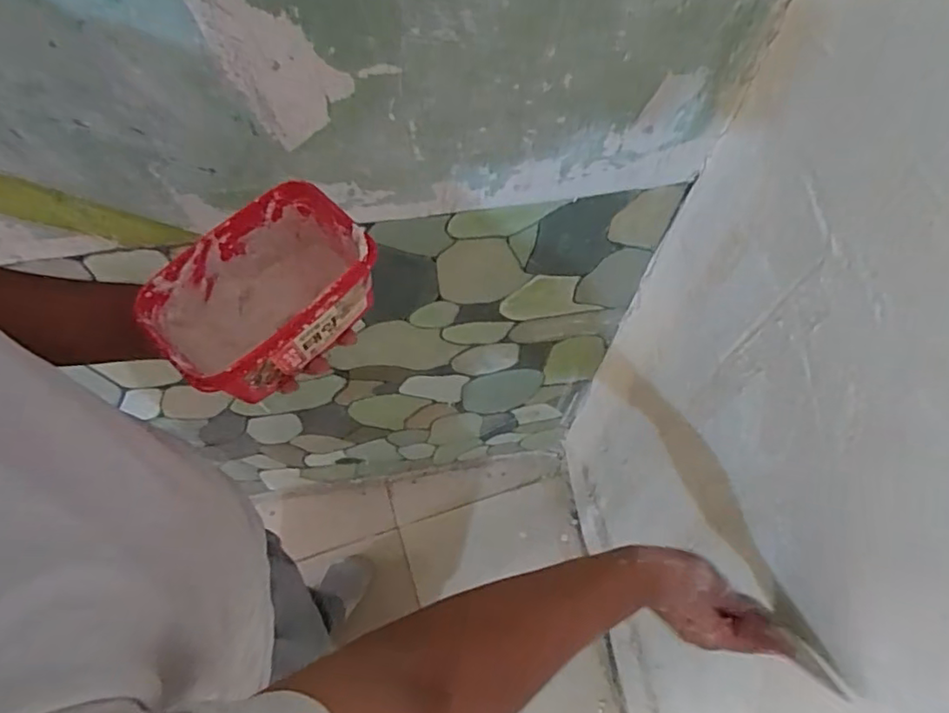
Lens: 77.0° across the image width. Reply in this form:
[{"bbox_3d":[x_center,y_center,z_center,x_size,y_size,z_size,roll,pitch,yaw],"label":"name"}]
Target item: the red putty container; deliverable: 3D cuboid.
[{"bbox_3d":[-0.153,-0.042,0.453,0.152,0.084,0.101,-40,72,-16],"label":"red putty container"}]

